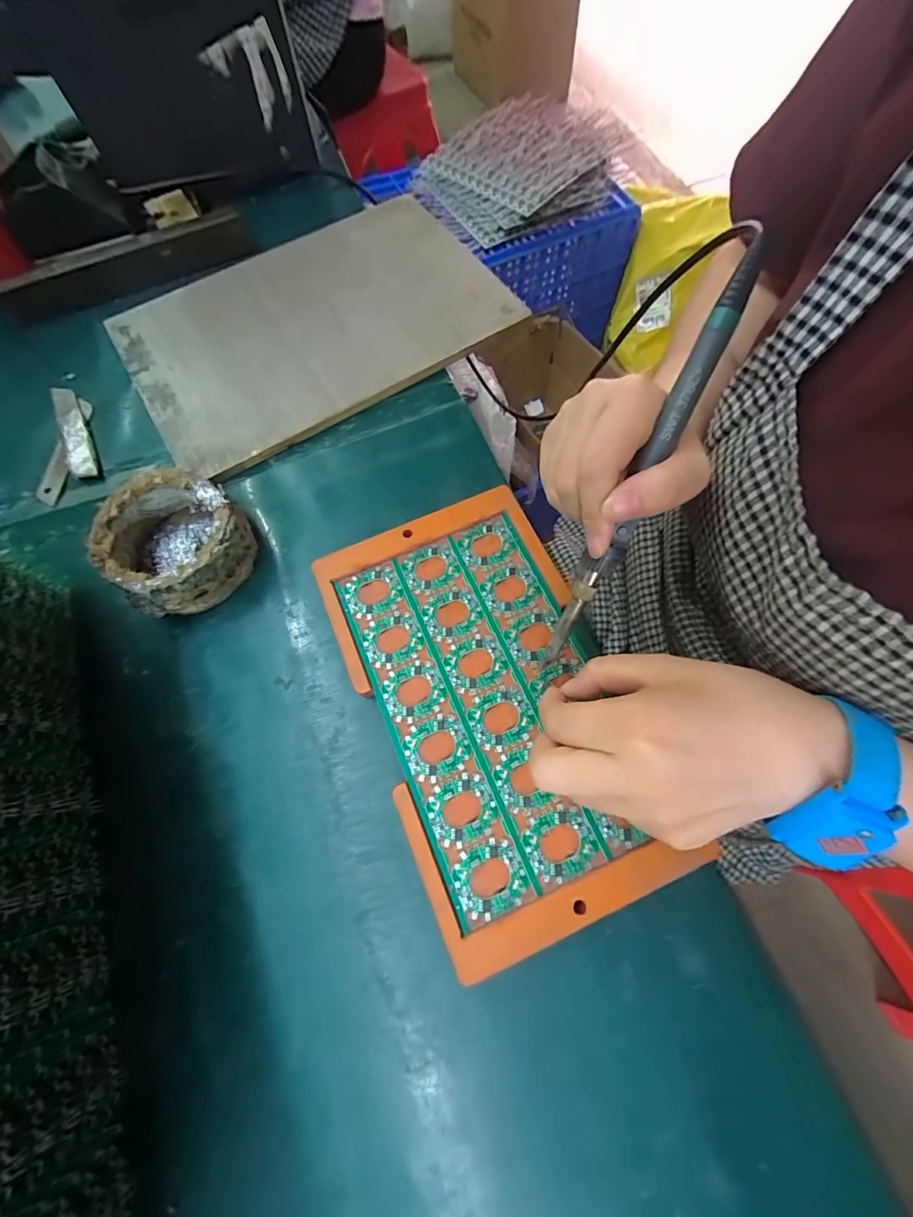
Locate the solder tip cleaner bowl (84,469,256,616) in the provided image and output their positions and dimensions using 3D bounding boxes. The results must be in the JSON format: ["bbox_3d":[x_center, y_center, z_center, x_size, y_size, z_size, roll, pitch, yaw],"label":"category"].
[{"bbox_3d":[-0.178,-0.043,0.283,0.080,0.041,0.083,0,70,1],"label":"solder tip cleaner bowl"}]

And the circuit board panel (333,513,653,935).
[{"bbox_3d":[0.017,0.047,0.254,0.119,0.006,0.202,-23,72,-7],"label":"circuit board panel"}]

